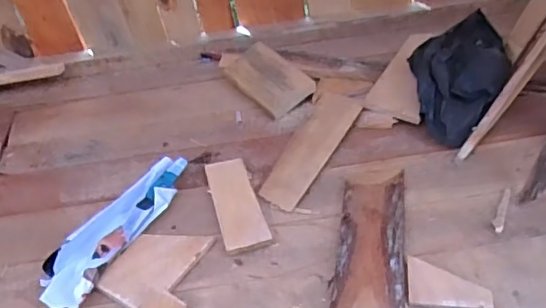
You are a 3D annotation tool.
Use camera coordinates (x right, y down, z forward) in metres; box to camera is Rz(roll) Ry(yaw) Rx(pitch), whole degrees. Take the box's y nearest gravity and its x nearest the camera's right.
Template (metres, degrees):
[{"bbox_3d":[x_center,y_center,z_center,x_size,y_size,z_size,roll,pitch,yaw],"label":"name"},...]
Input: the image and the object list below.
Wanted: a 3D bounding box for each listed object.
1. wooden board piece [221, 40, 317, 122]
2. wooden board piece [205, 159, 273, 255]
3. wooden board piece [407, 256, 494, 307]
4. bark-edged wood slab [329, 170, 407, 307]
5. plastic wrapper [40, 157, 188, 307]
[{"bbox_3d":[-0.008,-0.133,1.020,0.094,0.017,0.155,-43,61,-7],"label":"wooden board piece"},{"bbox_3d":[-0.053,0.067,0.828,0.063,0.015,0.179,-14,41,-9],"label":"wooden board piece"},{"bbox_3d":[0.209,0.156,0.691,0.094,0.021,0.057,3,42,11],"label":"wooden board piece"},{"bbox_3d":[0.125,0.121,0.745,0.089,0.019,0.272,2,42,10],"label":"bark-edged wood slab"},{"bbox_3d":[-0.214,0.099,0.799,0.080,0.050,0.271,16,46,25],"label":"plastic wrapper"}]

